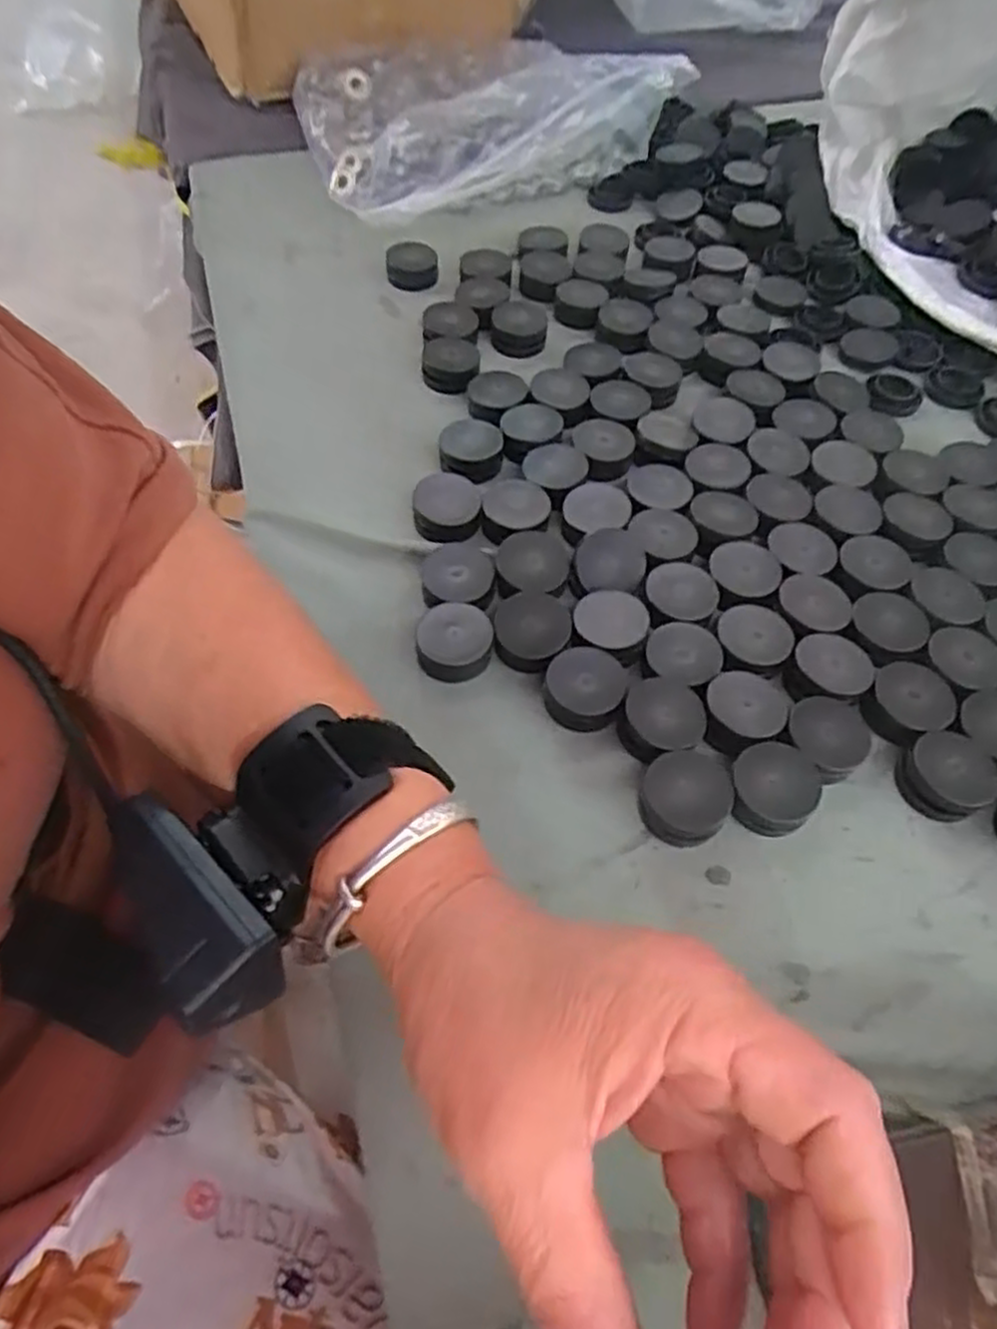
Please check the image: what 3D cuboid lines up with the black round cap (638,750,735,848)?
[{"bbox_3d":[0.072,0.052,0.298,0.032,0.017,0.035,1,56,-2],"label":"black round cap"}]

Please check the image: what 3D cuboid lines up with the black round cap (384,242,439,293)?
[{"bbox_3d":[-0.055,-0.257,0.495,0.029,0.014,0.030,1,56,-2],"label":"black round cap"}]

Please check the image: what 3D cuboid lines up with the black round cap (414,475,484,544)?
[{"bbox_3d":[-0.025,-0.074,0.370,0.032,0.017,0.032,1,56,-2],"label":"black round cap"}]

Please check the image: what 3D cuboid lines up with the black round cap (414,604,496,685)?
[{"bbox_3d":[-0.019,-0.009,0.335,0.032,0.017,0.032,1,56,-2],"label":"black round cap"}]

